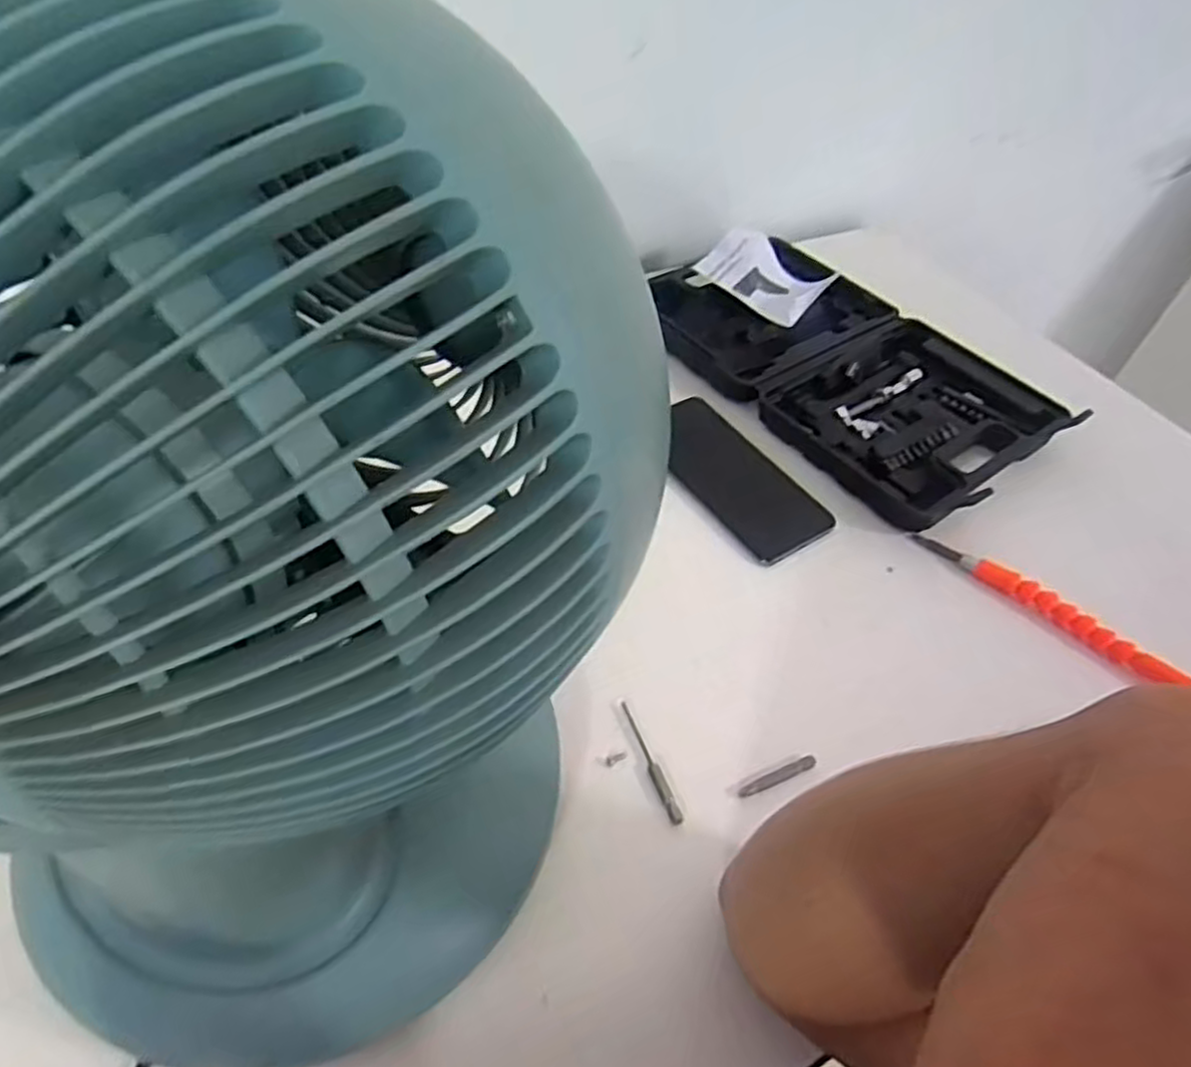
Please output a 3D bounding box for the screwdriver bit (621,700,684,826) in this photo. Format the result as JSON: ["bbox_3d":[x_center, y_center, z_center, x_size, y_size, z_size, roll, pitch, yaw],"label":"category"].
[{"bbox_3d":[0.031,0.126,0.422,0.008,0.008,0.075,-13,52,-18],"label":"screwdriver bit"}]

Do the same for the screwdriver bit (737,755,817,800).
[{"bbox_3d":[0.102,0.135,0.422,0.050,0.005,0.007,-17,53,-20],"label":"screwdriver bit"}]

